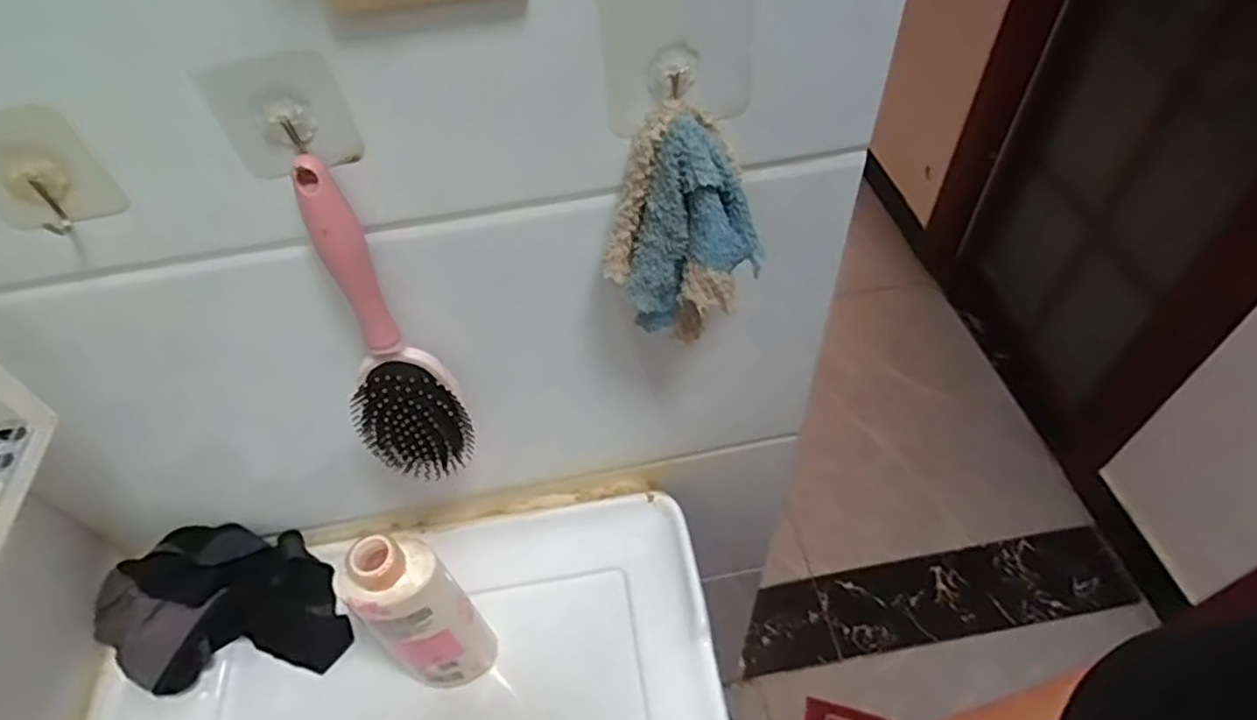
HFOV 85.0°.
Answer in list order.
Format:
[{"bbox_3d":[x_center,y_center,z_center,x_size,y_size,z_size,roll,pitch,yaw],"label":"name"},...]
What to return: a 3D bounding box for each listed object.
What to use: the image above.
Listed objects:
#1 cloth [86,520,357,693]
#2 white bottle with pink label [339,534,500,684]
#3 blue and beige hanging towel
[{"bbox_3d":[-0.319,0.196,0.552,0.169,0.030,0.117,3,78,-28],"label":"cloth"},{"bbox_3d":[-0.148,0.180,0.498,0.062,0.200,0.066,-35,57,-23],"label":"white bottle with pink label"},{"bbox_3d":[0.032,-0.071,0.389,0.081,0.132,0.051,10,52,11],"label":"blue and beige hanging towel"}]

